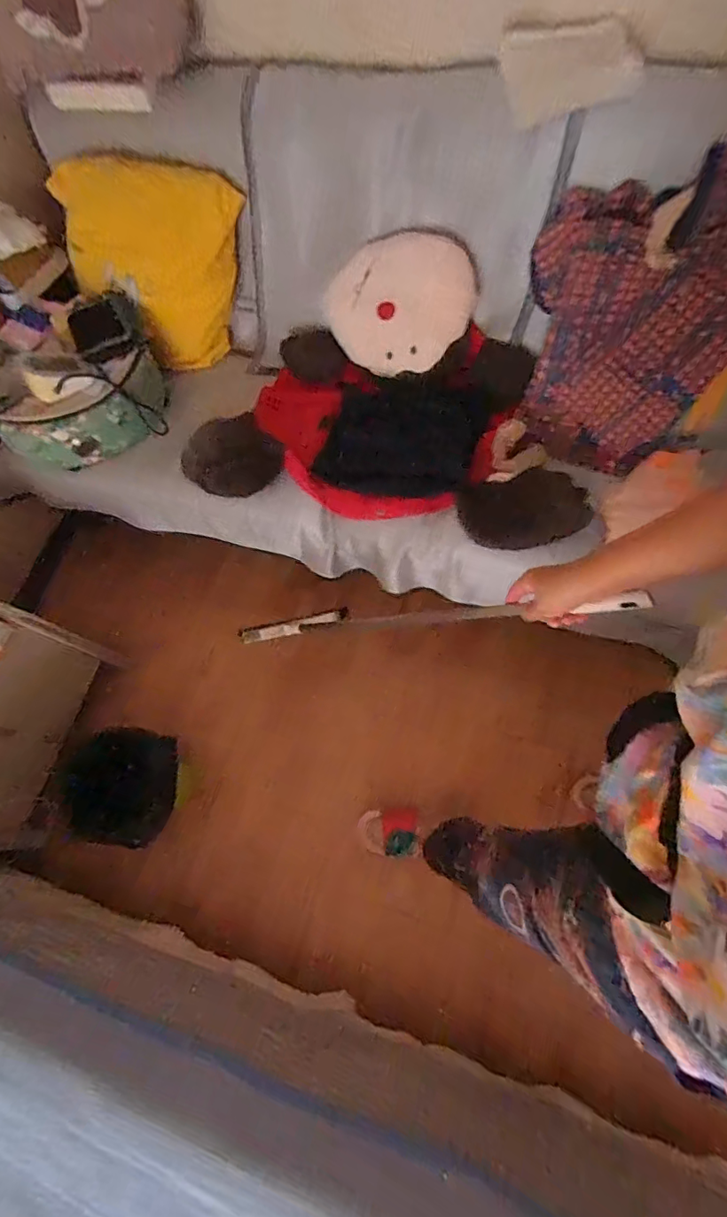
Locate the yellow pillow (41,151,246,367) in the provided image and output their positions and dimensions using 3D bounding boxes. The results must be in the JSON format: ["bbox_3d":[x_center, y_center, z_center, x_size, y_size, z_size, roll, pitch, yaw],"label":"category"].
[{"bbox_3d":[-0.557,-0.891,1.290,0.450,0.435,0.117,3,37,-12],"label":"yellow pillow"}]

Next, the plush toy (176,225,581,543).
[{"bbox_3d":[0.093,-0.479,1.124,0.833,0.266,0.572,15,70,12],"label":"plush toy"}]

